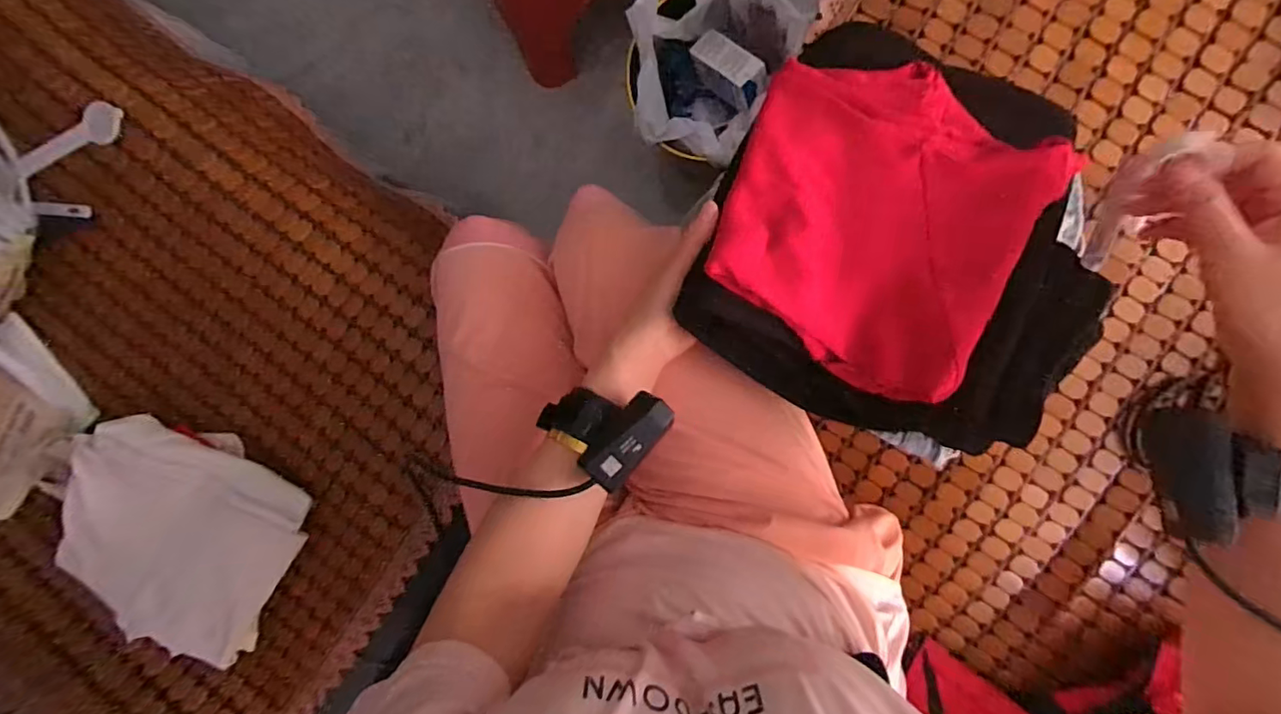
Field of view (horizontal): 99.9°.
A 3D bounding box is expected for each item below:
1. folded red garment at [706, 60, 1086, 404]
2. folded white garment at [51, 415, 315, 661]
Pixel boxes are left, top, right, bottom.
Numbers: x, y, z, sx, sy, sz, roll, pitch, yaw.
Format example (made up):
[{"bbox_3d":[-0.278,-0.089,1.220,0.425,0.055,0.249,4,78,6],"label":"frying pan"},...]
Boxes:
[{"bbox_3d":[0.159,-0.096,0.366,0.197,0.044,0.196,31,98,4],"label":"folded red garment"},{"bbox_3d":[-0.473,0.194,0.549,0.226,0.071,0.193,31,98,4],"label":"folded white garment"}]

